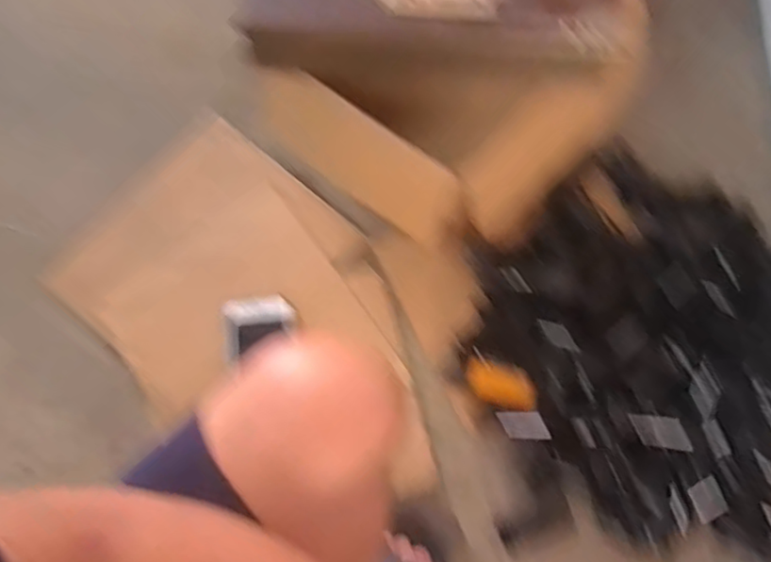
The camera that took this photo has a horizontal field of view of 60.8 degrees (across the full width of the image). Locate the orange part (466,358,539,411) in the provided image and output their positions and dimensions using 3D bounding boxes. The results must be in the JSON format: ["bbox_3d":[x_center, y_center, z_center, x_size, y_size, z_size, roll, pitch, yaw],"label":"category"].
[{"bbox_3d":[0.129,0.116,0.729,0.079,0.015,0.047,13,76,5],"label":"orange part"}]

